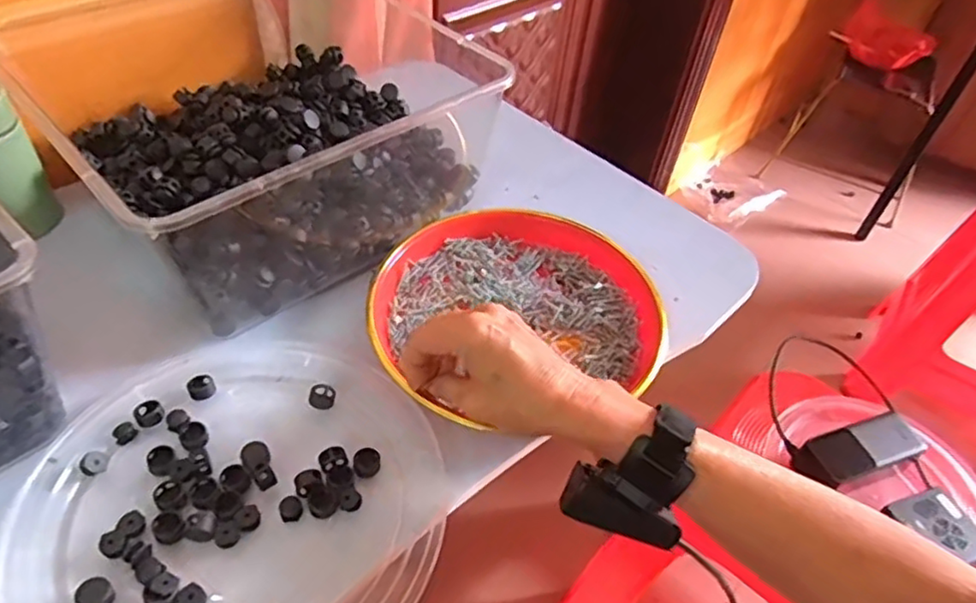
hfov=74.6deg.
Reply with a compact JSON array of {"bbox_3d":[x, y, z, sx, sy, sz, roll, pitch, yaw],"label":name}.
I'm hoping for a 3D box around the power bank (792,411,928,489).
[{"bbox_3d":[0.400,0.166,0.693,0.136,0.044,0.053,-13,49,-19],"label":"power bank"}]

